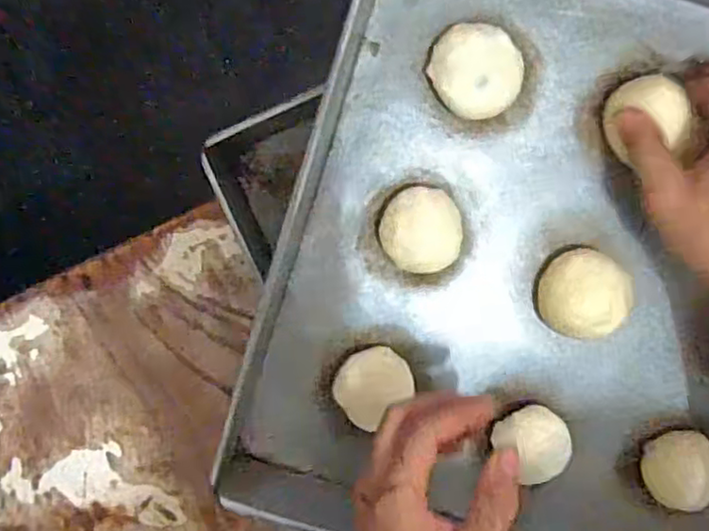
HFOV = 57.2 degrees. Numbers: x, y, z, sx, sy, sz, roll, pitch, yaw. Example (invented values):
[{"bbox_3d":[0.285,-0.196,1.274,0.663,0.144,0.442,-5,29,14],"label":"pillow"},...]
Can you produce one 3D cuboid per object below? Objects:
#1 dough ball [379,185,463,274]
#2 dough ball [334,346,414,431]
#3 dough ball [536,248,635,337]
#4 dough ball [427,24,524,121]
[{"bbox_3d":[0.044,-0.024,0.444,0.052,0.029,0.056,0,97,0],"label":"dough ball"},{"bbox_3d":[0.012,0.082,0.456,0.052,0.028,0.047,-38,96,4],"label":"dough ball"},{"bbox_3d":[0.159,0.020,0.448,0.055,0.038,0.061,32,96,-4],"label":"dough ball"},{"bbox_3d":[0.080,-0.127,0.430,0.060,0.029,0.056,0,97,0],"label":"dough ball"}]

